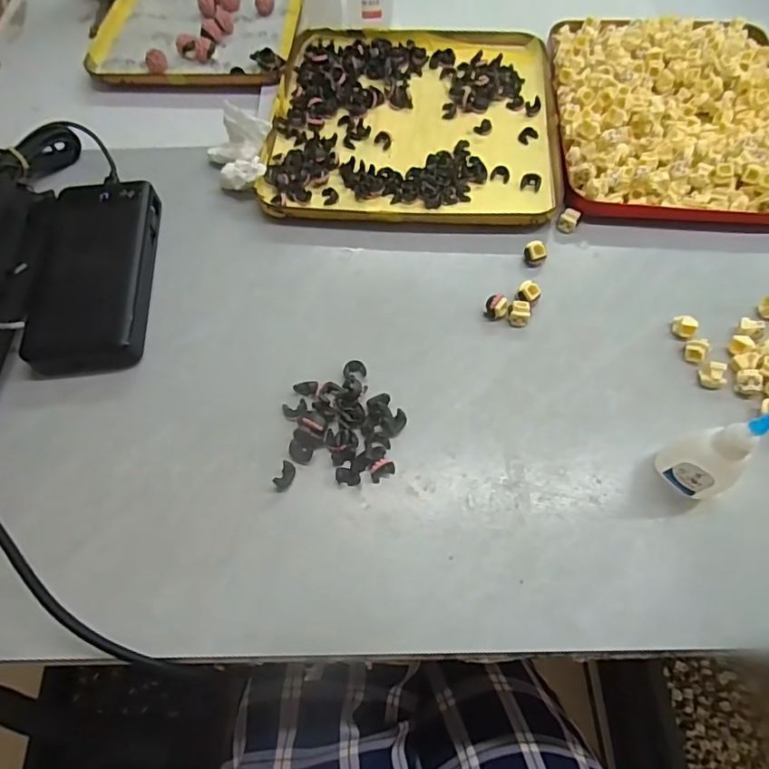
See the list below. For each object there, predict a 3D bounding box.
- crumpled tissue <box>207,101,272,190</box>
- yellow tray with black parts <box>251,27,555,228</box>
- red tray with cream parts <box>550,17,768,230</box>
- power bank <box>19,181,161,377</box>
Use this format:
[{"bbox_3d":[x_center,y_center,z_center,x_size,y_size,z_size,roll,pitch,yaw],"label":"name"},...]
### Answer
[{"bbox_3d":[-0.117,-0.191,0.422,0.055,0.035,0.073,-17,64,-6],"label":"crumpled tissue"},{"bbox_3d":[0.025,-0.239,0.454,0.239,0.014,0.246,2,64,4],"label":"yellow tray with black parts"},{"bbox_3d":[0.248,-0.238,0.433,0.201,0.028,0.240,7,65,6],"label":"red tray with cream parts"},{"bbox_3d":[-0.212,-0.082,0.378,0.075,0.027,0.163,-6,64,0],"label":"power bank"}]

